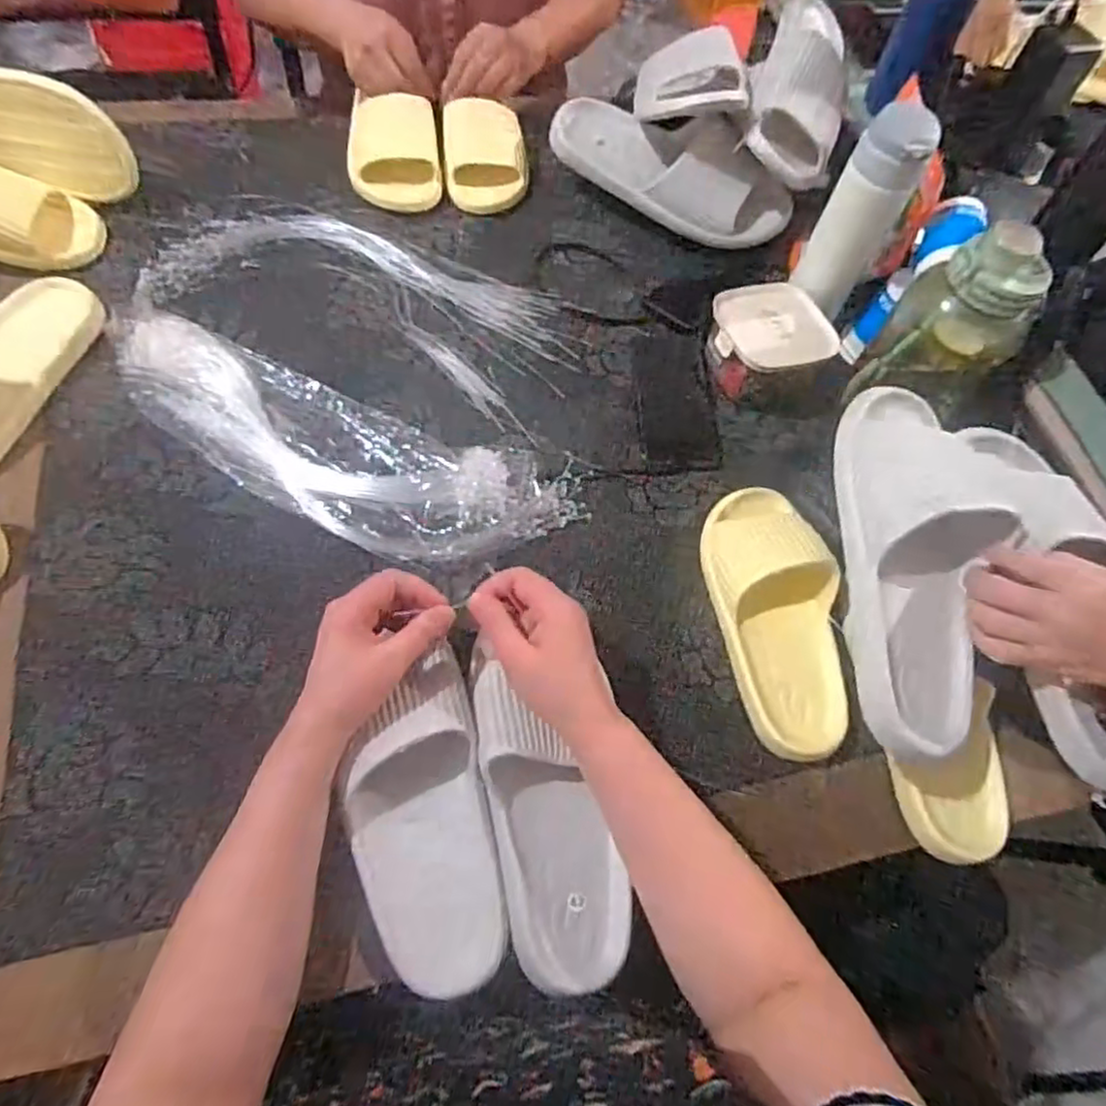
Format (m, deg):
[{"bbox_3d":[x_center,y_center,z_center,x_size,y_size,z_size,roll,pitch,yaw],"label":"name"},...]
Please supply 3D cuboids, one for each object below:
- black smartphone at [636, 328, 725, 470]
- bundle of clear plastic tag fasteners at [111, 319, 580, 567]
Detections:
[{"bbox_3d":[0.127,-0.158,0.713,0.077,0.010,0.173,2,63,-5],"label":"black smartphone"},{"bbox_3d":[-0.200,-0.096,0.621,0.433,0.034,0.136,21,65,8],"label":"bundle of clear plastic tag fasteners"}]

